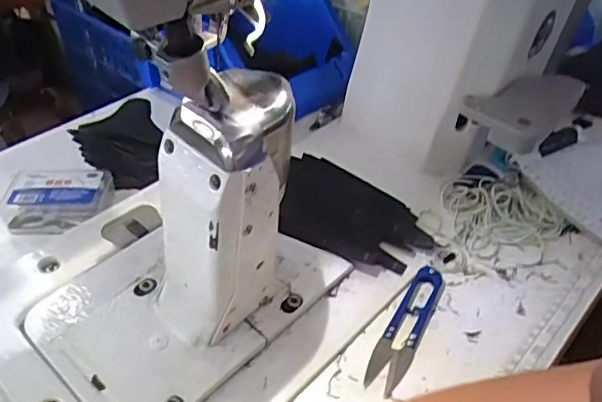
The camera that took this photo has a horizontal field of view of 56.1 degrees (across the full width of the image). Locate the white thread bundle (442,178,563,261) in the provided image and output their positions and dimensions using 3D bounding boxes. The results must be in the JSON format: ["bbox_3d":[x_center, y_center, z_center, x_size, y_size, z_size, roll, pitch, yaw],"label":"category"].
[{"bbox_3d":[0.184,0.009,0.524,0.093,0.019,0.087,-8,41,-11],"label":"white thread bundle"}]

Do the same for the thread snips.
[{"bbox_3d":[0.082,0.093,0.430,0.027,0.007,0.121,20,44,21],"label":"thread snips"}]

